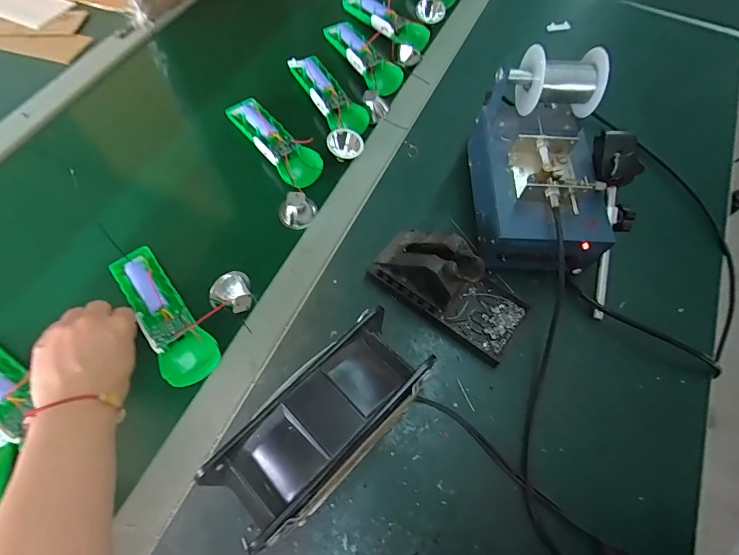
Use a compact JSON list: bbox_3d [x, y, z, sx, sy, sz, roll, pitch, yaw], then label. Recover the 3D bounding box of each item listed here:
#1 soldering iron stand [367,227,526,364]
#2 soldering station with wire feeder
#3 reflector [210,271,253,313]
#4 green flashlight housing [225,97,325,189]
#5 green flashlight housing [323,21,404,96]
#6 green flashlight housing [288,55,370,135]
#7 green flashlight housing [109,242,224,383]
[{"bbox_3d":[0.086,0.000,0.404,0.152,0.069,0.081,36,67,16],"label":"soldering iron stand"},{"bbox_3d":[0.189,-0.112,0.417,0.140,0.145,0.198,-2,63,-3],"label":"soldering station with wire feeder"},{"bbox_3d":[-0.138,0.017,0.410,0.037,0.031,0.045,-13,64,-9],"label":"reflector"},{"bbox_3d":[-0.116,-0.171,0.501,0.051,0.028,0.155,-34,68,-18],"label":"green flashlight housing"},{"bbox_3d":[-0.009,-0.309,0.557,0.046,0.017,0.157,-25,66,-14],"label":"green flashlight housing"},{"bbox_3d":[-0.053,-0.242,0.532,0.046,0.019,0.146,-26,66,-14],"label":"green flashlight housing"},{"bbox_3d":[-0.206,0.035,0.403,0.048,0.025,0.163,-37,69,-19],"label":"green flashlight housing"}]

